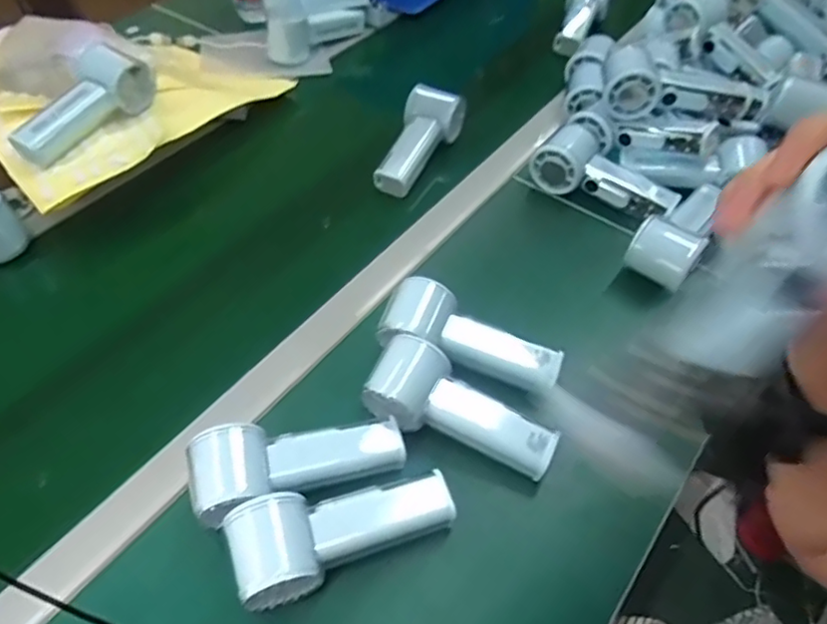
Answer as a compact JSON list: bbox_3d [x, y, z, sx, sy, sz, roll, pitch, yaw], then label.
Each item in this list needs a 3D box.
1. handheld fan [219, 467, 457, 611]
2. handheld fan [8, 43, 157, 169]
[{"bbox_3d":[-0.047,0.143,0.411,0.150,0.050,0.061,-20,55,-15],"label":"handheld fan"},{"bbox_3d":[-0.345,-0.213,0.617,0.073,0.047,0.152,23,56,17],"label":"handheld fan"}]

